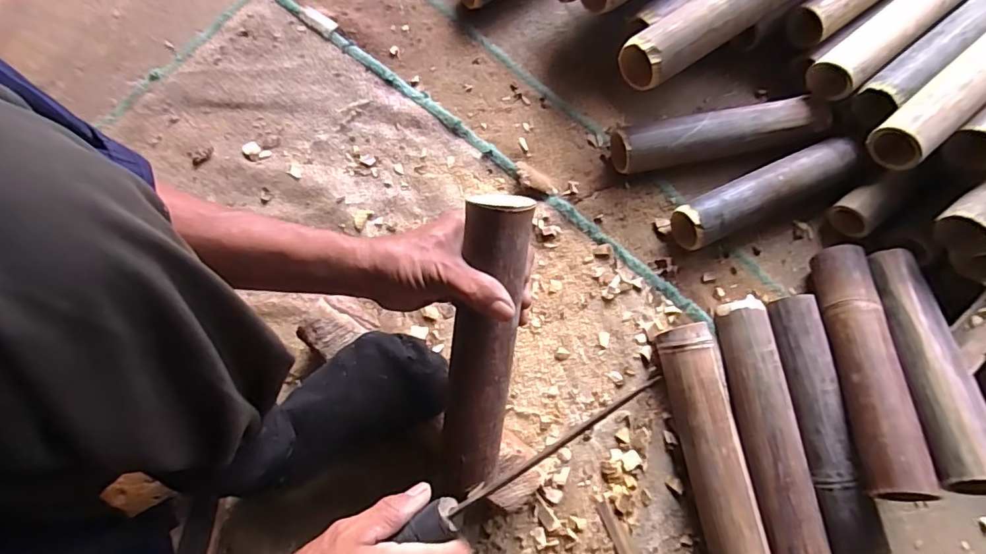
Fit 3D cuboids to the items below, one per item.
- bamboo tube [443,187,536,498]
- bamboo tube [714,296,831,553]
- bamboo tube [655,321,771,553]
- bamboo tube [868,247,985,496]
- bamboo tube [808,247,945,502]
[{"bbox_3d":[-0.008,0.061,0.446,0.056,0.054,0.270,8,110,0],"label":"bamboo tube"},{"bbox_3d":[0.299,0.164,0.568,0.053,0.063,0.272,-7,77,-3],"label":"bamboo tube"},{"bbox_3d":[0.235,0.185,0.554,0.062,0.065,0.258,-8,77,-3],"label":"bamboo tube"},{"bbox_3d":[0.460,0.085,0.538,0.051,0.045,0.262,7,56,0],"label":"bamboo tube"},{"bbox_3d":[0.399,0.091,0.547,0.058,0.050,0.270,4,63,-1],"label":"bamboo tube"}]

